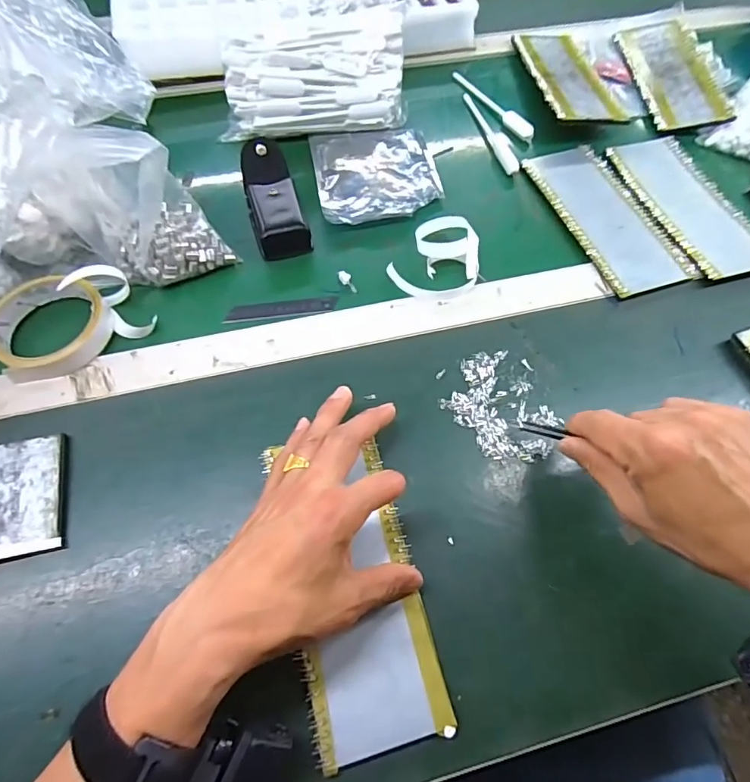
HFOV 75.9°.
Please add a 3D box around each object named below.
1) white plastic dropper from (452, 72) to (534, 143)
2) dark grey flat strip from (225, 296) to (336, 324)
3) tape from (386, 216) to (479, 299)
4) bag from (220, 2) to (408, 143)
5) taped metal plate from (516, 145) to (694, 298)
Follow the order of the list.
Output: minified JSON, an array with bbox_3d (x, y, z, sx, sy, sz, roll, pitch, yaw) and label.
[{"bbox_3d":[0.135,-0.337,0.566,0.020,0.014,0.139,-29,68,-15],"label":"white plastic dropper"},{"bbox_3d":[-0.083,-0.074,0.432,0.097,0.004,0.020,-8,59,-8],"label":"dark grey flat strip"},{"bbox_3d":[0.062,-0.124,0.447,0.073,0.016,0.090,30,66,13],"label":"tape"},{"bbox_3d":[-0.066,-0.336,0.505,0.196,0.075,0.082,-4,63,-4],"label":"bag"},{"bbox_3d":[0.230,-0.181,0.483,0.085,0.005,0.198,-16,65,-10],"label":"taped metal plate"}]

